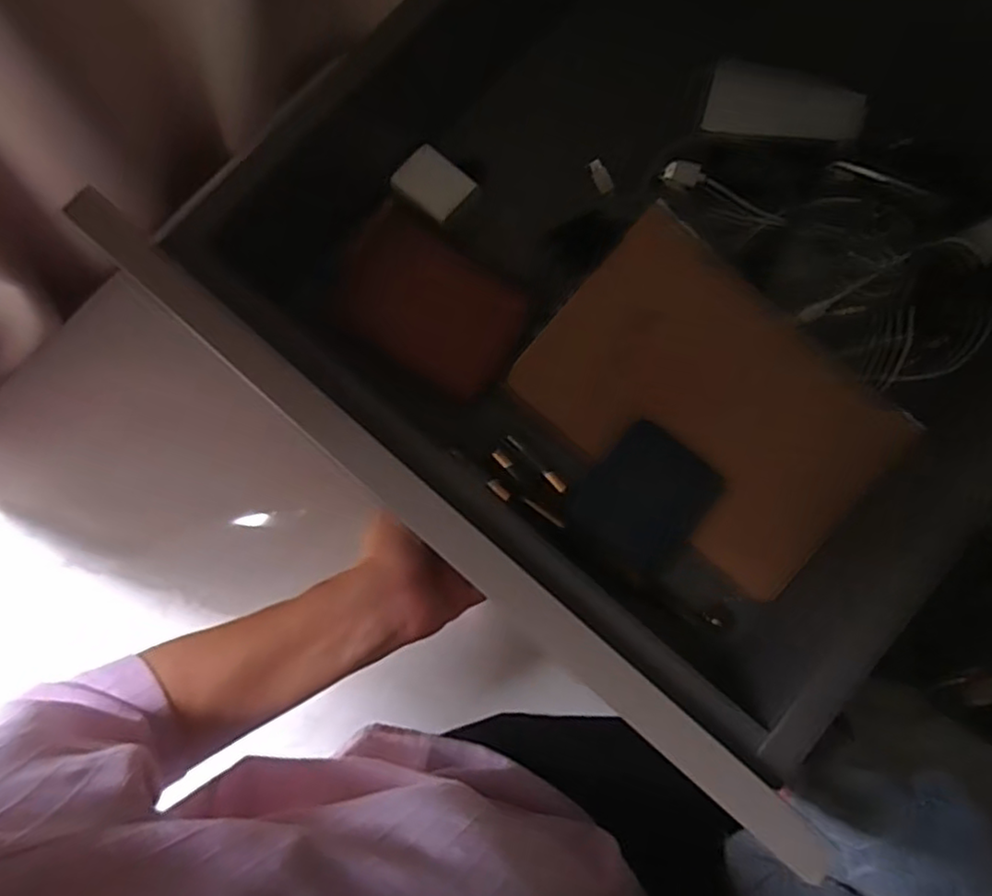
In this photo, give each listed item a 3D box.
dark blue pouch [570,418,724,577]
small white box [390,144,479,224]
[{"bbox_3d":[0.087,0.030,0.396,0.065,0.013,0.080,35,81,6],"label":"dark blue pouch"},{"bbox_3d":[-0.039,-0.166,0.426,0.044,0.012,0.035,39,81,7],"label":"small white box"}]

